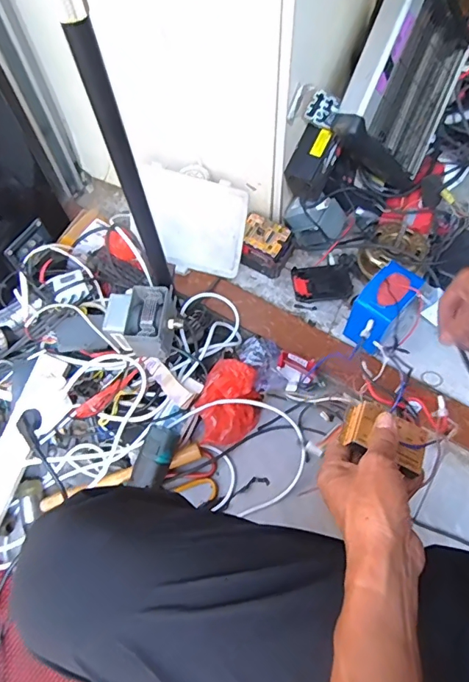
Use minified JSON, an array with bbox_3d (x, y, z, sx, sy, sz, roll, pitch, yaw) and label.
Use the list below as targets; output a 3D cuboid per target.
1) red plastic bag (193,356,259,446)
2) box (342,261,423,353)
[{"bbox_3d":[-0.009,0.108,0.802,0.106,0.112,0.129,-1,64,2],"label":"red plastic bag"},{"bbox_3d":[0.253,-0.057,0.808,0.079,0.132,0.110,38,71,18],"label":"box"}]

